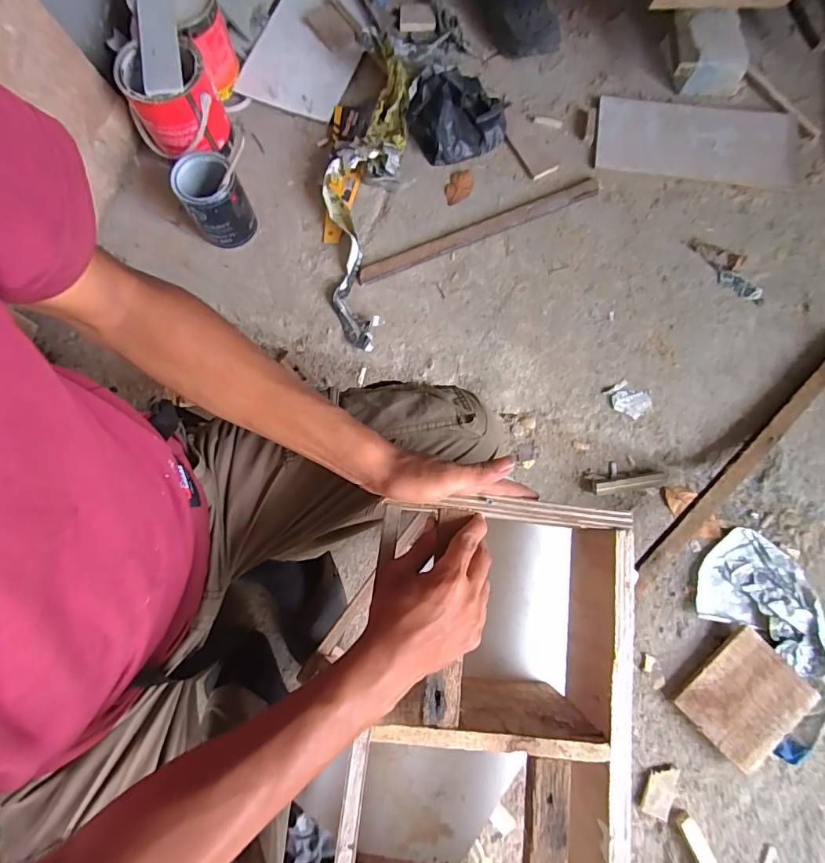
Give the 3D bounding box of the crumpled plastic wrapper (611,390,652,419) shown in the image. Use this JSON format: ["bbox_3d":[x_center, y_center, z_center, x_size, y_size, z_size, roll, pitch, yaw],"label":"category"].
[{"bbox_3d":[0.400,-0.050,0.814,0.070,0.009,0.046,3,79,1],"label":"crumpled plastic wrapper"}]

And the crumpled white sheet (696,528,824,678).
[{"bbox_3d":[0.617,0.284,0.770,0.221,0.026,0.176,30,81,6],"label":"crumpled white sheet"}]

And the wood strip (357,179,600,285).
[{"bbox_3d":[0.134,-0.397,0.878,0.514,0.014,0.039,-23,80,-4],"label":"wood strip"}]

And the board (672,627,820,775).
[{"bbox_3d":[0.544,0.436,0.733,0.179,0.030,0.147,-41,81,-7],"label":"board"}]

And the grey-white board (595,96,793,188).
[{"bbox_3d":[0.583,-0.605,0.919,0.394,0.012,0.187,8,79,2],"label":"grey-white board"}]

